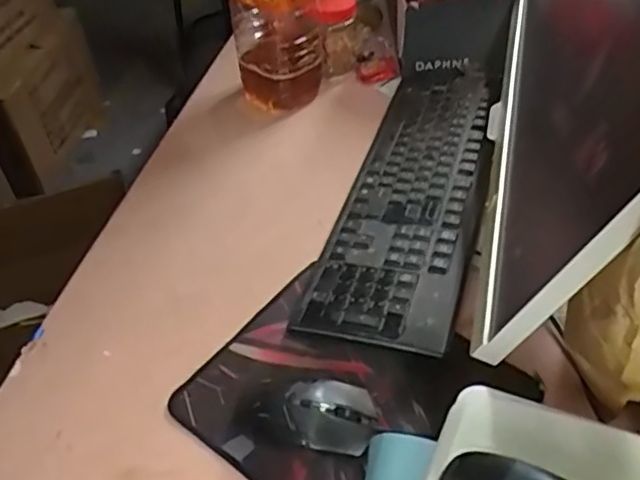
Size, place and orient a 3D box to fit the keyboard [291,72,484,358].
[{"bbox_3d":[0.101,-0.067,0.705,0.139,0.024,0.436,10,47,13],"label":"keyboard"}]

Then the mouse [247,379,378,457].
[{"bbox_3d":[-0.010,0.140,0.524,0.107,0.035,0.061,6,47,10],"label":"mouse"}]

